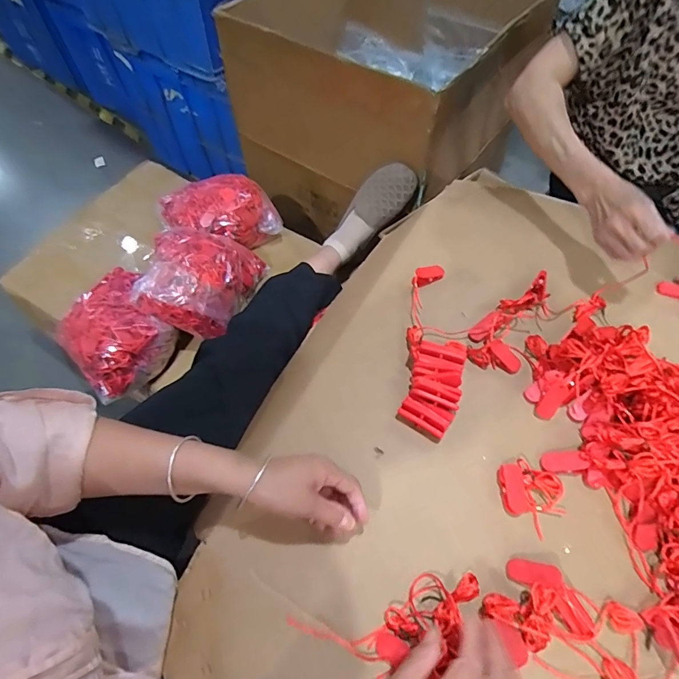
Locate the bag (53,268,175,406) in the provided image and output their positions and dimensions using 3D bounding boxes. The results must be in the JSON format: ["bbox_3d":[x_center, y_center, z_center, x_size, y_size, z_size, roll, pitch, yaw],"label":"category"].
[{"bbox_3d":[-0.389,-0.017,0.750,0.167,0.103,0.184,-38,65,-20],"label":"bag"}]

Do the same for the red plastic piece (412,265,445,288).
[{"bbox_3d":[0.126,-0.093,0.623,0.052,0.011,0.026,-24,61,-13],"label":"red plastic piece"}]

